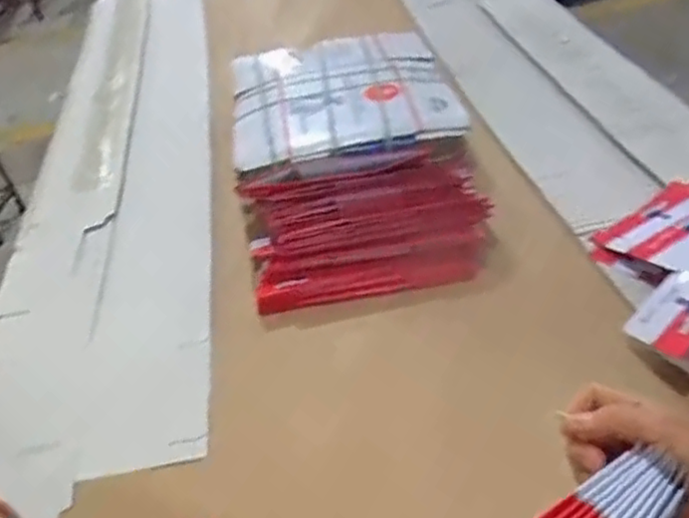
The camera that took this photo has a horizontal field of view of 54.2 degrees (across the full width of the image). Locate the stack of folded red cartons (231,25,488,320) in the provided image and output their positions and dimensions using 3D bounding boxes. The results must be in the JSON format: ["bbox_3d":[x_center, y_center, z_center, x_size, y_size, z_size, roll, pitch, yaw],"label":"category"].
[{"bbox_3d":[0.006,-0.232,1.327,0.451,0.092,0.791,-7,41,1],"label":"stack of folded red cartons"}]

